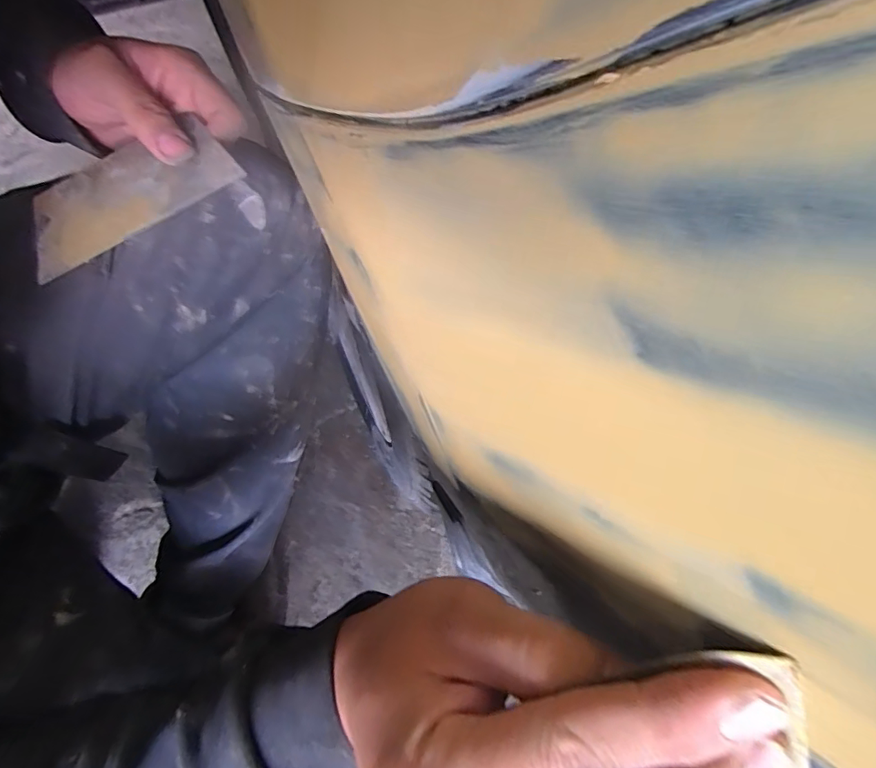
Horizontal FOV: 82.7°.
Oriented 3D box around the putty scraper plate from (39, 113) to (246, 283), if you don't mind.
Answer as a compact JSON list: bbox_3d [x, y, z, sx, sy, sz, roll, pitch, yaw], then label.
[{"bbox_3d":[-0.193,-0.122,0.311,0.140,0.005,0.071,-25,70,7],"label":"putty scraper plate"}]

